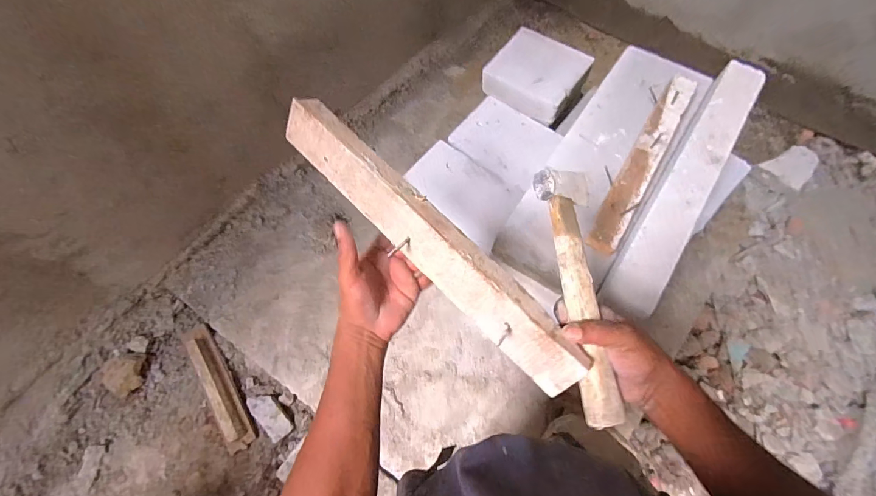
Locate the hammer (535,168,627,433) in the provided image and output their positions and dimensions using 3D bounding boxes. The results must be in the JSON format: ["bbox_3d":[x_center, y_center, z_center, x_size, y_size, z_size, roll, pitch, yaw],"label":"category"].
[{"bbox_3d":[0.154,0.039,0.408,0.069,0.039,0.269,-5,74,-1],"label":"hammer"}]

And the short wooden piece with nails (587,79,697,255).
[{"bbox_3d":[0.381,-0.168,0.728,0.064,0.048,0.415,28,69,14],"label":"short wooden piece with nails"}]

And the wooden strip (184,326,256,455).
[{"bbox_3d":[-0.691,0.421,1.216,0.080,0.043,0.414,-29,68,-11],"label":"wooden strip"}]

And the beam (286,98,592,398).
[{"bbox_3d":[-0.018,-0.014,0.418,0.055,0.045,0.413,-43,77,-16],"label":"beam"}]

